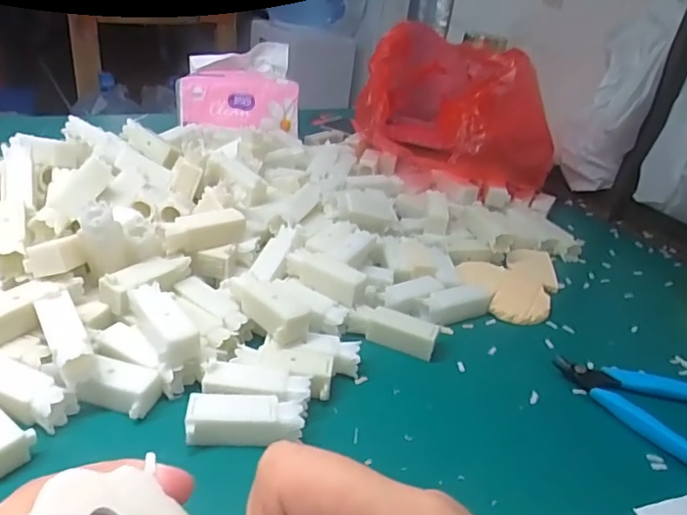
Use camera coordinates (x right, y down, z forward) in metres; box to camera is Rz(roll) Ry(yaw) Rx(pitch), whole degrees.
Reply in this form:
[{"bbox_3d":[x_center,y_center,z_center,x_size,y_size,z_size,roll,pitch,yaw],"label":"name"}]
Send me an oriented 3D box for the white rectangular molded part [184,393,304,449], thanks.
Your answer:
[{"bbox_3d":[-0.053,0.090,0.297,0.060,0.018,0.026,4,29,-8],"label":"white rectangular molded part"}]

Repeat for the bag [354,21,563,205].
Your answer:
[{"bbox_3d":[0.122,-0.168,0.642,0.164,0.144,0.199,-13,35,-33],"label":"bag"}]

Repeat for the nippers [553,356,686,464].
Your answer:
[{"bbox_3d":[0.194,0.094,0.353,0.113,0.017,0.082,22,32,24],"label":"nippers"}]

